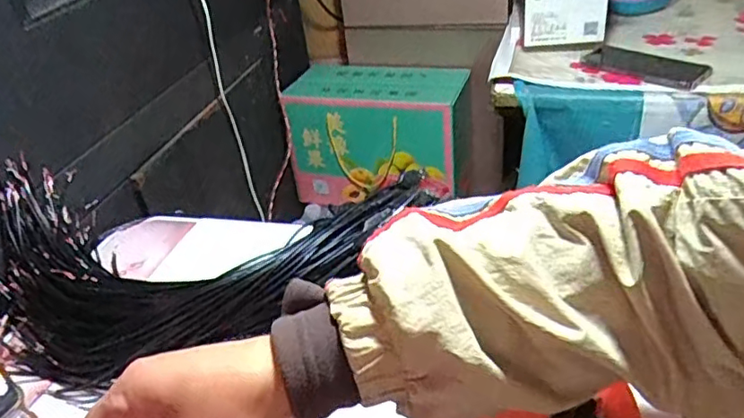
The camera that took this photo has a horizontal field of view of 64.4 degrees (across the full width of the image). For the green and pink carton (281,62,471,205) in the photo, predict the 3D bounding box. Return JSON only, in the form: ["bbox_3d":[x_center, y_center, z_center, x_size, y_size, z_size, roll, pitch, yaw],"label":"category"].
[{"bbox_3d":[0.021,-0.139,1.144,0.318,0.227,0.165,10,38,22],"label":"green and pink carton"}]

